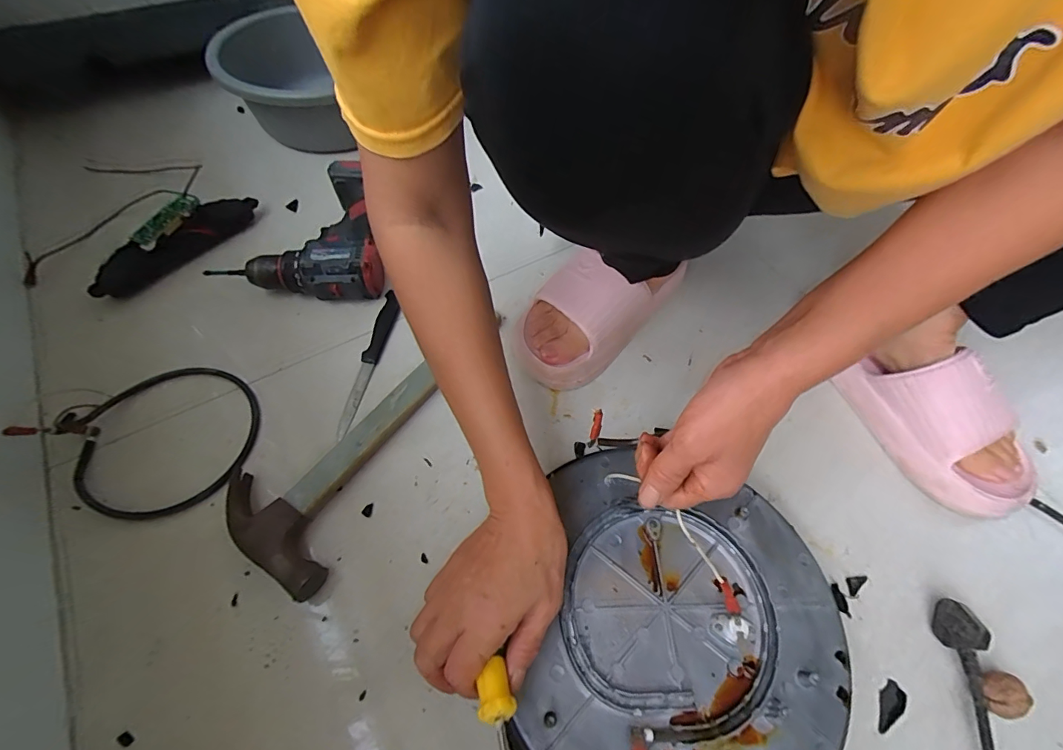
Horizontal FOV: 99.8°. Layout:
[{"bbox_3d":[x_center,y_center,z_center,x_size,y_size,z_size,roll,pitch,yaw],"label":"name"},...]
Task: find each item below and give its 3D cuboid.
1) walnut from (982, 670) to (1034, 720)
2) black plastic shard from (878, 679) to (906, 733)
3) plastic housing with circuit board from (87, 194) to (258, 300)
[{"bbox_3d":[0.357,0.245,0.344,0.029,0.027,0.030,9,59,3],"label":"walnut"},{"bbox_3d":[0.274,0.255,0.344,0.038,0.004,0.017,-36,67,-21],"label":"black plastic shard"},{"bbox_3d":[-0.428,-0.164,0.537,0.029,0.071,0.195,37,65,18],"label":"plastic housing with circuit board"}]

